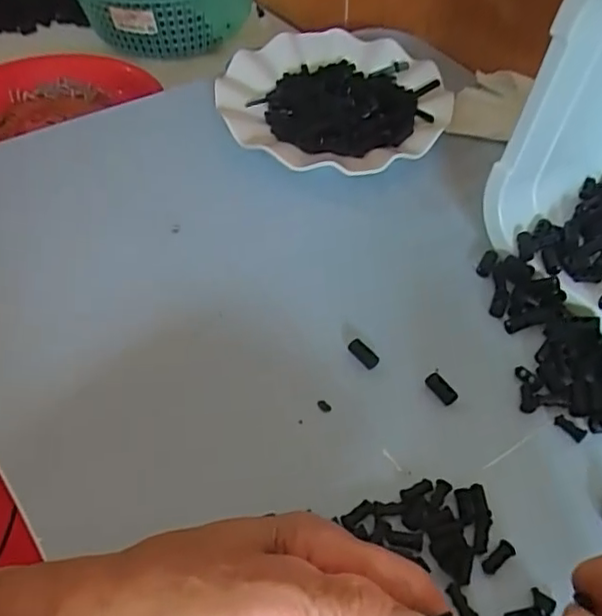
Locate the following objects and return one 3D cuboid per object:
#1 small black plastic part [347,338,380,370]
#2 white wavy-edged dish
[{"bbox_3d":[0.036,0.026,0.347,0.008,0.008,0.018,-33,56,-25],"label":"small black plastic part"},{"bbox_3d":[0.021,-0.162,0.479,0.161,0.030,0.179,-28,54,-21],"label":"white wavy-edged dish"}]

